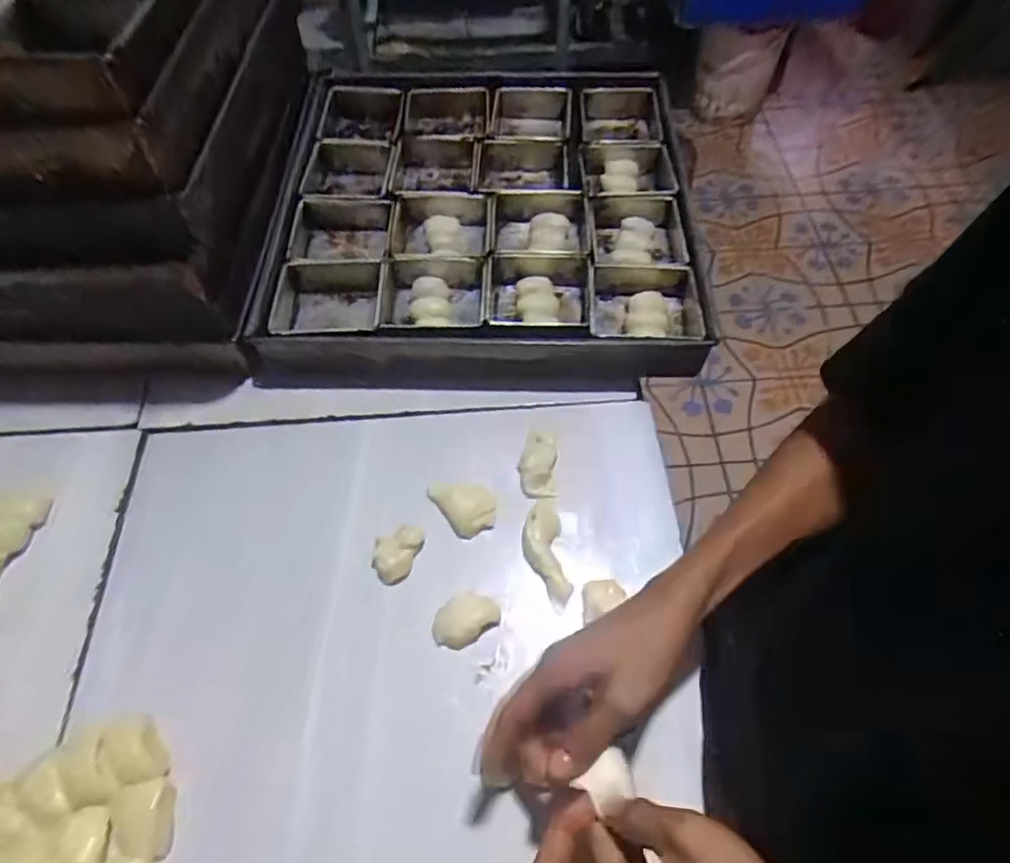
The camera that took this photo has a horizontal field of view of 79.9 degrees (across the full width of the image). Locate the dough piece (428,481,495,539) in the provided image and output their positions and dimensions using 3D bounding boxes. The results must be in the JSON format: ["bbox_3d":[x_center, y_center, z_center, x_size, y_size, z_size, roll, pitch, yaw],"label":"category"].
[{"bbox_3d":[-0.038,0.071,0.536,0.059,0.023,0.045,-1,60,2],"label":"dough piece"}]

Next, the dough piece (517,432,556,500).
[{"bbox_3d":[0.030,0.030,0.548,0.033,0.026,0.055,1,60,3],"label":"dough piece"}]

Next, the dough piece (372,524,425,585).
[{"bbox_3d":[-0.093,0.102,0.512,0.035,0.014,0.050,21,63,14],"label":"dough piece"}]

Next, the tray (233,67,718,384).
[{"bbox_3d":[-0.023,-0.265,0.703,0.466,0.066,0.480,-1,60,2],"label":"tray"}]

